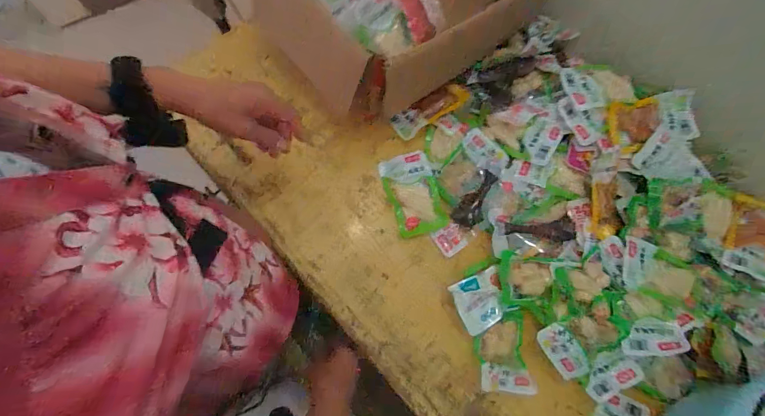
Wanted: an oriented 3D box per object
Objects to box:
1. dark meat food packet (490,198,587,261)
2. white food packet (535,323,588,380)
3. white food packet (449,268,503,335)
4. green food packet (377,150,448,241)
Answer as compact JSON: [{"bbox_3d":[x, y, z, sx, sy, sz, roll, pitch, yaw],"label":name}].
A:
[{"bbox_3d":[0.243,0.034,0.559,0.144,0.014,0.084,-2,73,-6],"label":"dark meat food packet"},{"bbox_3d":[0.254,0.202,0.512,0.044,0.012,0.077,-31,88,10],"label":"white food packet"},{"bbox_3d":[0.147,0.137,0.537,0.076,0.009,0.075,-22,77,-12],"label":"white food packet"},{"bbox_3d":[0.055,-0.025,0.587,0.091,0.006,0.133,-14,75,-10],"label":"green food packet"}]

